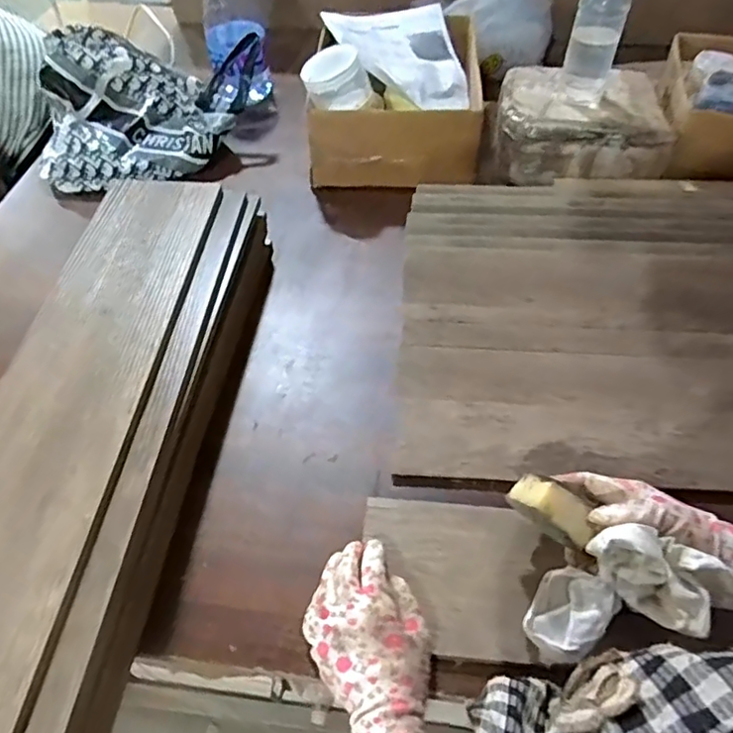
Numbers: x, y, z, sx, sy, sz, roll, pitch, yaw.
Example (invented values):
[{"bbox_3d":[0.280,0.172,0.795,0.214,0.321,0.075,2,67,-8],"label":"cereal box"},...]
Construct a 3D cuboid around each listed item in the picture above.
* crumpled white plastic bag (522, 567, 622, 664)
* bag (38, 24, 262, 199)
[{"bbox_3d":[0.168,0.207,0.501,0.058,0.037,0.071,34,59,25],"label":"crumpled white plastic bag"},{"bbox_3d":[-0.341,-0.419,0.952,0.362,0.157,0.205,-14,52,-10],"label":"bag"}]

